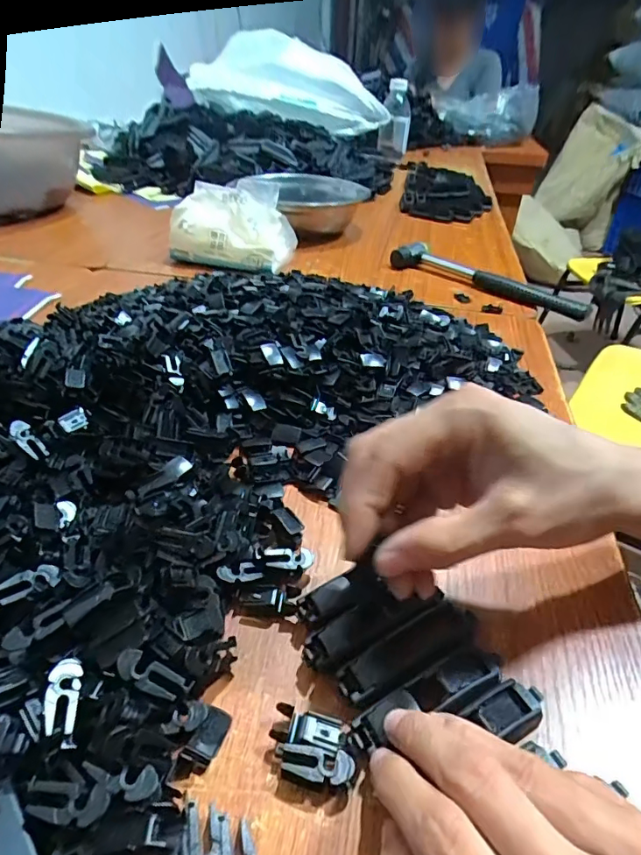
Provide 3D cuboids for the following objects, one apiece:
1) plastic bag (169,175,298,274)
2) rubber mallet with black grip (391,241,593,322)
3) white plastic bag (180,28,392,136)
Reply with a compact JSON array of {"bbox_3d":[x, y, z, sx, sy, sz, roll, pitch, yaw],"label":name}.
[{"bbox_3d":[-0.106,-0.240,0.582,0.135,0.083,0.072,8,38,8],"label":"plastic bag"},{"bbox_3d":[0.187,-0.168,0.555,0.228,0.024,0.036,28,45,29],"label":"rubber mallet with black grip"},{"bbox_3d":[-0.093,-0.738,1.059,0.378,0.161,0.270,-24,45,-30],"label":"white plastic bag"}]

